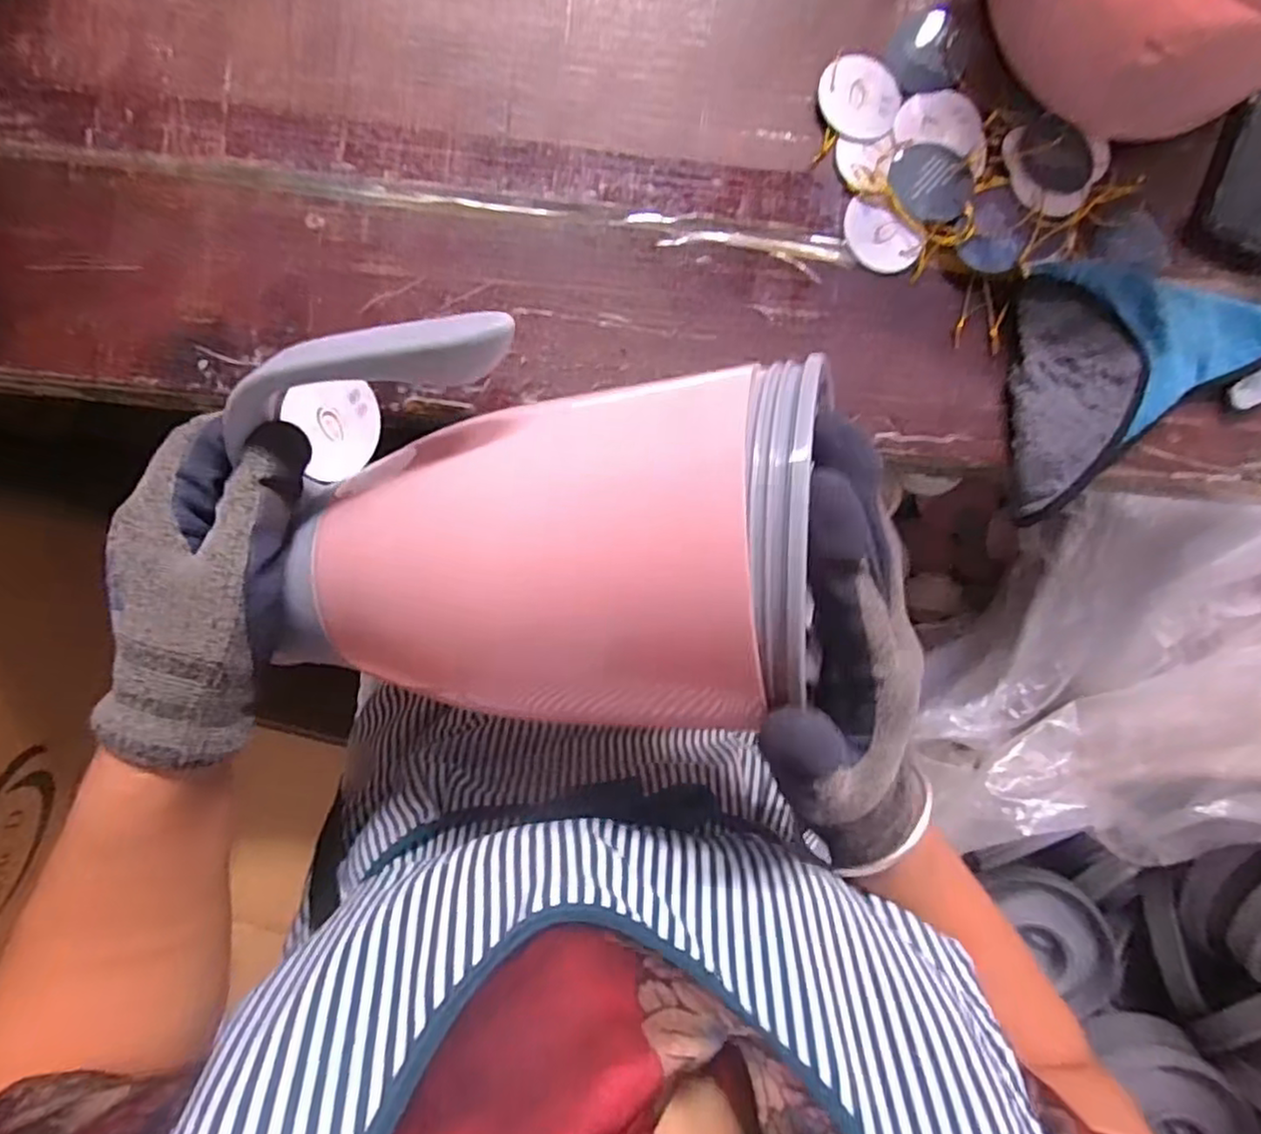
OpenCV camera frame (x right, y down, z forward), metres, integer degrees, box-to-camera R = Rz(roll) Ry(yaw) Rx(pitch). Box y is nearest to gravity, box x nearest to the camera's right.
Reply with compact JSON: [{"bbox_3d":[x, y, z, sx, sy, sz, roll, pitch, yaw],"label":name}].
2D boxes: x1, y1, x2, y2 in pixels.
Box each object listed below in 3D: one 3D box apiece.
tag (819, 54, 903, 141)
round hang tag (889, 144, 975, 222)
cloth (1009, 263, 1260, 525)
[{"bbox_3d":[0.144,-0.295,0.419,0.051,0.004,0.043,19,98,-3],"label":"tag"},{"bbox_3d":[0.191,-0.244,0.421,0.052,0.004,0.045,31,89,4],"label":"round hang tag"},{"bbox_3d":[0.328,-0.116,0.427,0.170,0.020,0.150,-5,91,-4],"label":"cloth"}]

